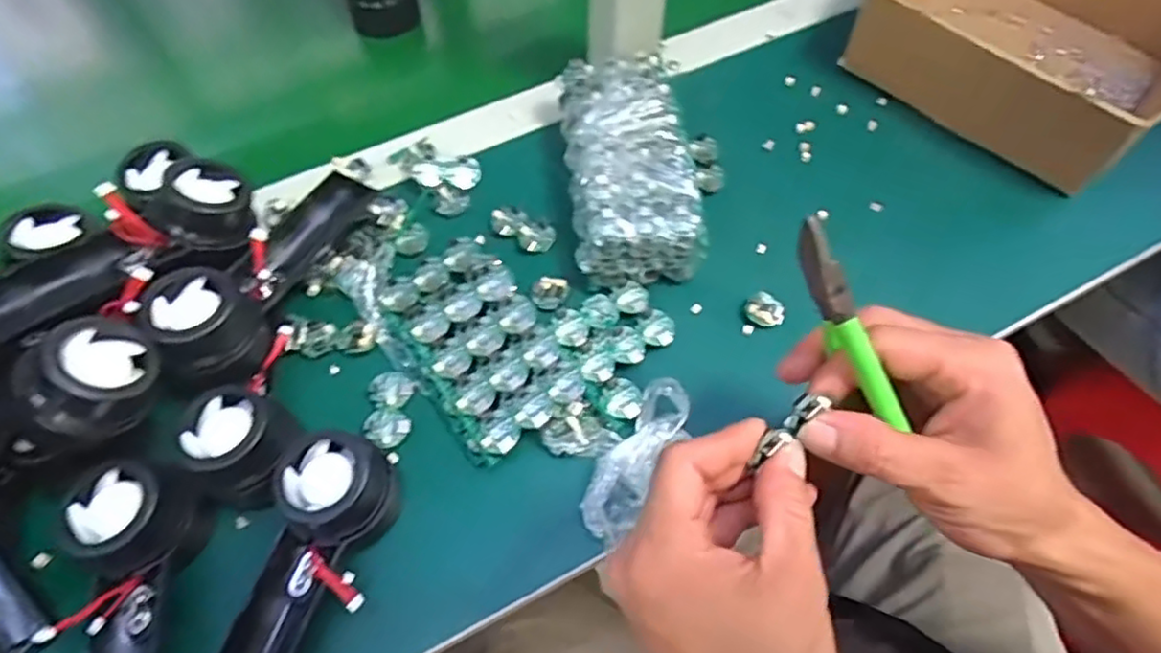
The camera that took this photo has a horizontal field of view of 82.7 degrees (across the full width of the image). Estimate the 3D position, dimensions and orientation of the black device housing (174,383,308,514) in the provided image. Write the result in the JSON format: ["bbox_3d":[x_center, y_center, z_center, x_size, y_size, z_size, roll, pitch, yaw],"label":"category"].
[{"bbox_3d":[-0.188,0.065,0.362,0.054,0.043,0.056,31,65,16],"label":"black device housing"}]

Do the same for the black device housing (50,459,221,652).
[{"bbox_3d":[-0.231,0.150,0.324,0.054,0.050,0.152,-3,61,-2],"label":"black device housing"}]

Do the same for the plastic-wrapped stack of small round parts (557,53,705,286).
[{"bbox_3d":[0.034,-0.113,0.461,0.087,0.045,0.167,-5,61,-3],"label":"plastic-wrapped stack of small round parts"}]

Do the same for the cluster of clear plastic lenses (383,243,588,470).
[{"bbox_3d":[-0.064,0.007,0.406,0.081,0.017,0.138,-33,66,-17],"label":"cluster of clear plastic lenses"}]

